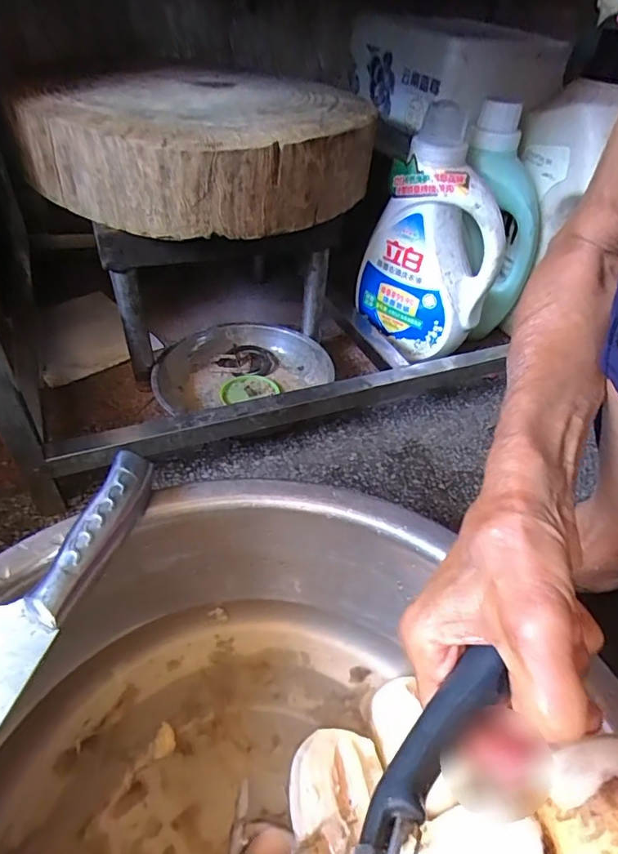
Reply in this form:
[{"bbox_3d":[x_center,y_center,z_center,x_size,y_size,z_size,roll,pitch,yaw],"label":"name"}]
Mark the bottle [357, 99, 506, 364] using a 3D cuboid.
[{"bbox_3d":[0.158,-0.230,0.621,0.166,0.283,0.095,25,40,19],"label":"bottle"}]

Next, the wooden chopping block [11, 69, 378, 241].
[{"bbox_3d":[-0.096,-0.295,0.520,0.255,0.084,0.297,33,50,26],"label":"wooden chopping block"}]

